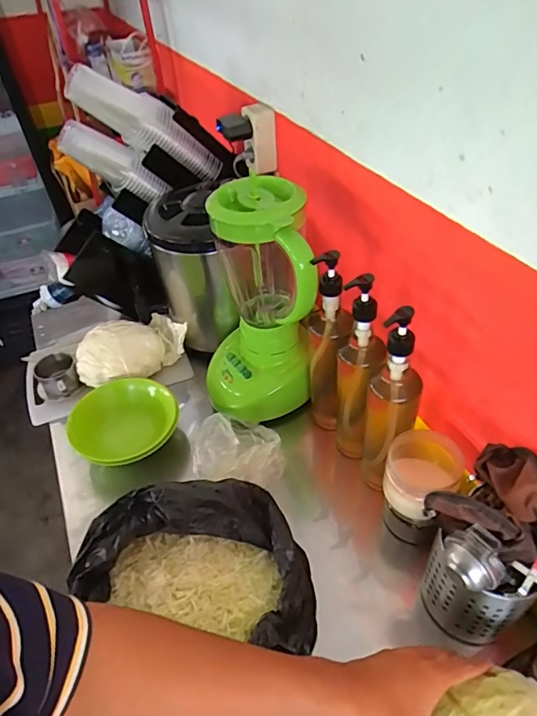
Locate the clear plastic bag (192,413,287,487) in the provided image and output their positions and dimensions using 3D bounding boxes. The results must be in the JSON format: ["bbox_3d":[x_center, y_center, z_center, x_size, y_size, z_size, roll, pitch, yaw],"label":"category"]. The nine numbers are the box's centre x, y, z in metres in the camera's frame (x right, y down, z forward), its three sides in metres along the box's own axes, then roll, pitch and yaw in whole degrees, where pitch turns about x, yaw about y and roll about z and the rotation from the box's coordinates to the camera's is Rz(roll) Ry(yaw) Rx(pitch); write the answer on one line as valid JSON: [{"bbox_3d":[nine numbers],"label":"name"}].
[{"bbox_3d":[-0.044,0.133,0.722,0.127,0.055,0.126,-3,43,2],"label":"clear plastic bag"}]

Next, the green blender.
[{"bbox_3d":[-0.030,-0.095,0.766,0.164,0.341,0.204,-9,43,-4],"label":"green blender"}]

